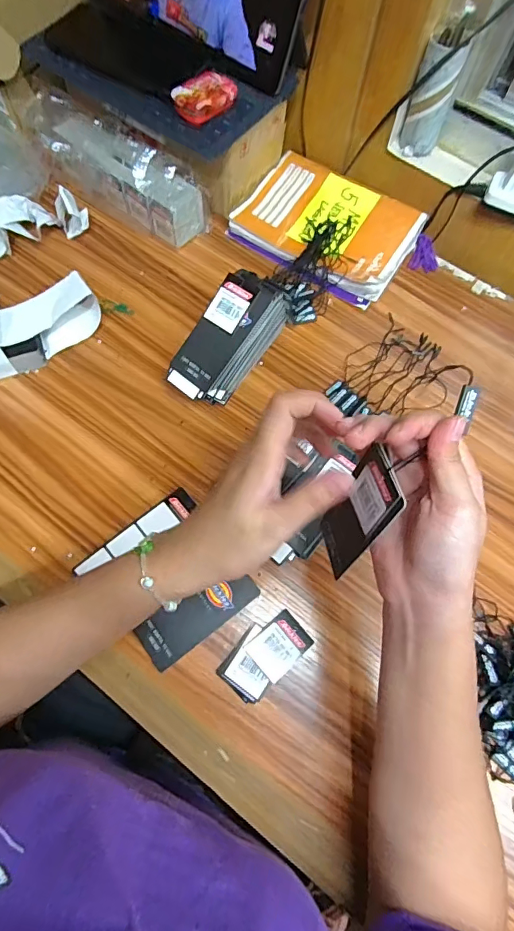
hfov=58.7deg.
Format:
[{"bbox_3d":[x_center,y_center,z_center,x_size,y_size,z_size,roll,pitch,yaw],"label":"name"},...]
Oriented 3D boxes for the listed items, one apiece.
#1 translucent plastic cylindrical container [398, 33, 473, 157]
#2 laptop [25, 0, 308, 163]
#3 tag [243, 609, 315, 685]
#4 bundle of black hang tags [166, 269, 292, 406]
[{"bbox_3d":[0.189,-0.396,0.492,0.044,0.097,0.043,1,68,-3],"label":"translucent plastic cylindrical container"},{"bbox_3d":[-0.100,-0.476,0.453,0.274,0.164,0.161,36,71,11],"label":"laptop"},{"bbox_3d":[0.020,0.155,0.397,0.050,0.010,0.039,-40,76,-17],"label":"tag"},{"bbox_3d":[-0.026,-0.125,0.463,0.060,0.091,0.137,35,71,10],"label":"bundle of black hang tags"}]

